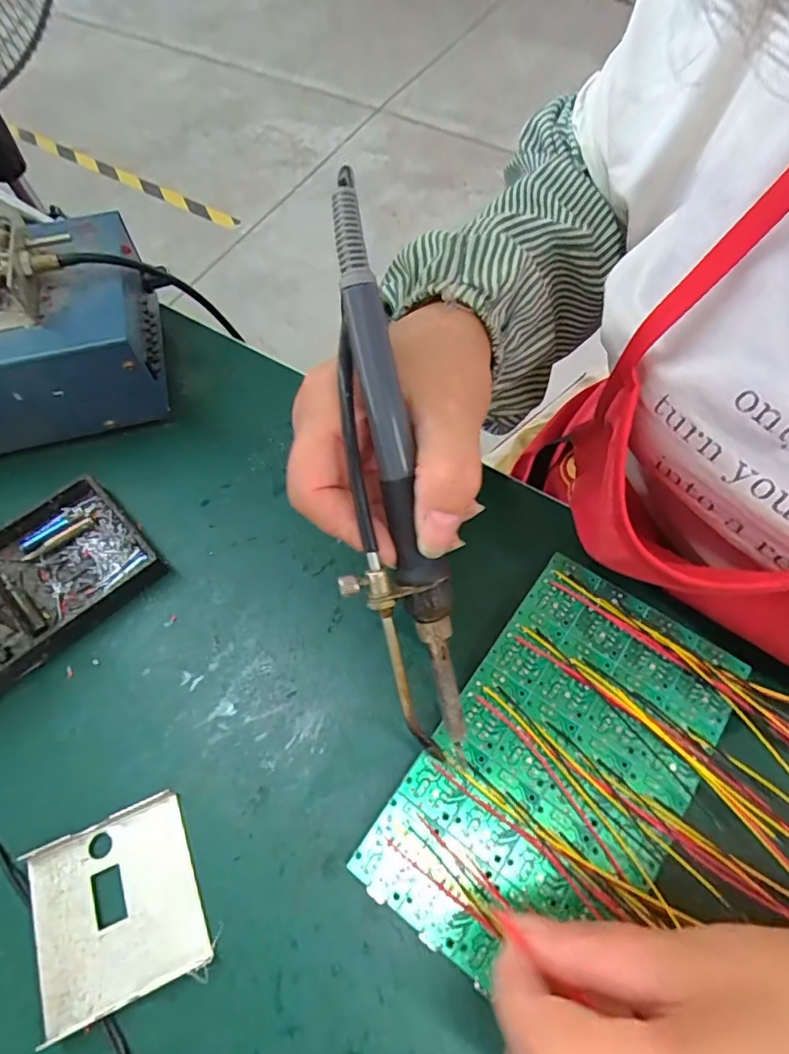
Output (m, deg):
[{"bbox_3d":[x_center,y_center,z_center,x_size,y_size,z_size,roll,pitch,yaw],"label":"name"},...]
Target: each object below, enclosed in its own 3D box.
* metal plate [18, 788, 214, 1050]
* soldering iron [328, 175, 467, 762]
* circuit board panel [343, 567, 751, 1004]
[{"bbox_3d":[-0.117,0.159,0.233,0.064,0.009,0.068,-22,64,-9],"label":"metal plate"},{"bbox_3d":[-0.004,-0.012,0.197,0.033,0.016,0.200,-10,100,-1],"label":"soldering iron"},{"bbox_3d":[0.073,0.103,0.247,0.099,0.014,0.172,33,68,17],"label":"circuit board panel"}]

